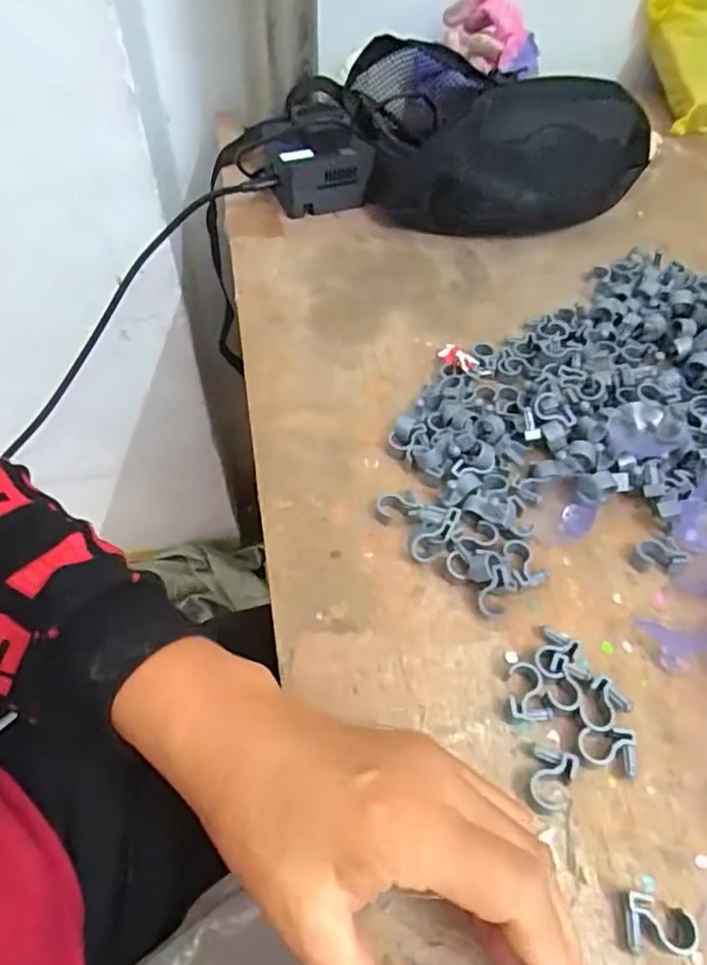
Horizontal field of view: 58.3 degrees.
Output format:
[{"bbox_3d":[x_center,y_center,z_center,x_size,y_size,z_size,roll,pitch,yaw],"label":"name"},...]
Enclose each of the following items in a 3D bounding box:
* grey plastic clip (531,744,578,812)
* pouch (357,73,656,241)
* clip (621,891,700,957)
[{"bbox_3d":[0.083,0.122,0.262,0.017,0.010,0.023,12,54,8],"label":"grey plastic clip"},{"bbox_3d":[0.132,-0.264,0.516,0.235,0.072,0.101,-9,54,-8],"label":"pouch"},{"bbox_3d":[0.113,0.163,0.233,0.025,0.011,0.018,6,53,4],"label":"clip"}]

